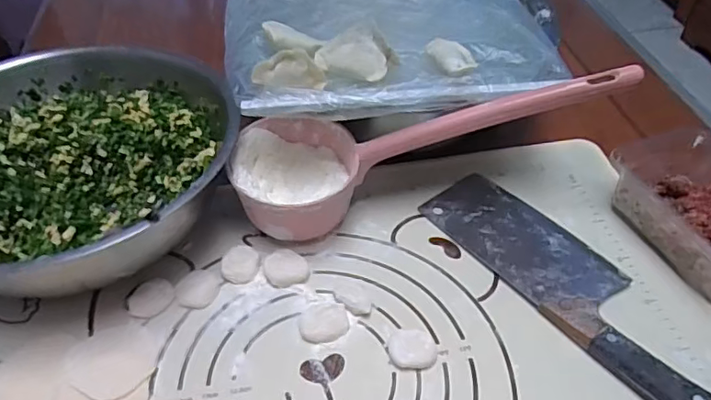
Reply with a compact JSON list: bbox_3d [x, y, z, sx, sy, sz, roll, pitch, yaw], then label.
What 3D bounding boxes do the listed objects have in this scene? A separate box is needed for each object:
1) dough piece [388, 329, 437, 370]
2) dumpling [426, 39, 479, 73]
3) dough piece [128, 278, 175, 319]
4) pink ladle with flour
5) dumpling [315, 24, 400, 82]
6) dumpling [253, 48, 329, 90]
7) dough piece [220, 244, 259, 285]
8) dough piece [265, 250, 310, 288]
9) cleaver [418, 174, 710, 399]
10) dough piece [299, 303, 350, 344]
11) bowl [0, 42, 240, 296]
[{"bbox_3d":[0.045,0.118,0.441,0.038,0.014,0.028,7,48,6],"label":"dough piece"},{"bbox_3d":[0.090,-0.132,0.506,0.036,0.012,0.045,-18,50,-16],"label":"dumpling"},{"bbox_3d":[-0.175,0.084,0.479,0.038,0.006,0.032,-32,55,-27],"label":"dough piece"},{"bbox_3d":[0.068,-0.052,0.495,0.340,0.085,0.112,-14,43,11],"label":"pink ladle with flour"},{"bbox_3d":[0.002,-0.134,0.501,0.063,0.026,0.049,16,49,14],"label":"dumpling"},{"bbox_3d":[-0.057,-0.111,0.475,0.062,0.028,0.019,2,47,1],"label":"dumpling"},{"bbox_3d":[-0.102,0.057,0.501,0.031,0.009,0.039,4,47,2],"label":"dough piece"},{"bbox_3d":[-0.061,0.060,0.495,0.037,0.013,0.034,1,47,-1],"label":"dough piece"},{"bbox_3d":[0.184,0.067,0.488,0.087,0.019,0.285,-28,54,-24],"label":"cleaver"},{"bbox_3d":[-0.025,0.098,0.457,0.039,0.018,0.032,4,47,3],"label":"dough piece"},{"bbox_3d":[-0.249,-0.028,0.523,0.293,0.105,0.273,1,47,-1],"label":"bowl"}]

